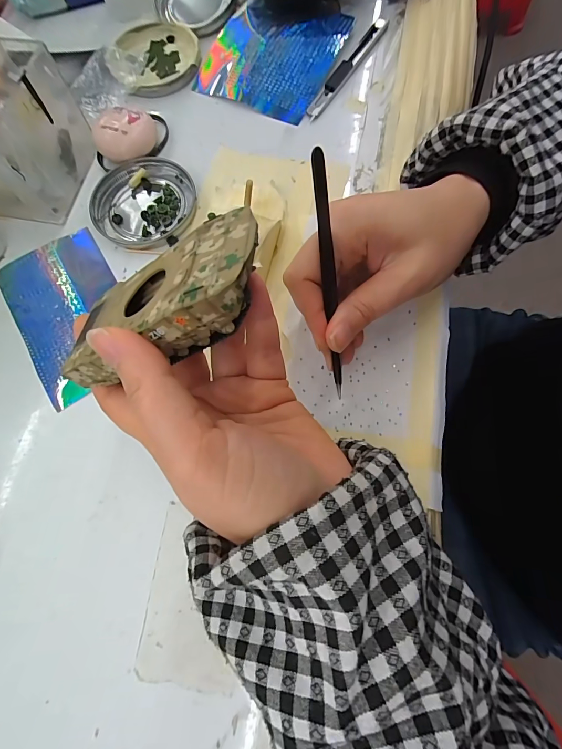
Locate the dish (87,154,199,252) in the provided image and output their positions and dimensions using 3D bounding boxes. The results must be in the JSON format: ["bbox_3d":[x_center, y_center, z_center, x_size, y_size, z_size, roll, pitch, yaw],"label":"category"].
[{"bbox_3d":[-0.107,-0.133,0.266,0.077,0.008,0.076,-1,73,3],"label":"dish"}]

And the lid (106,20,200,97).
[{"bbox_3d":[-0.113,-0.286,0.309,0.077,0.014,0.081,0,74,2],"label":"lid"}]

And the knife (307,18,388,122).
[{"bbox_3d":[0.058,-0.267,0.299,0.013,0.006,0.125,30,77,10],"label":"knife"}]

